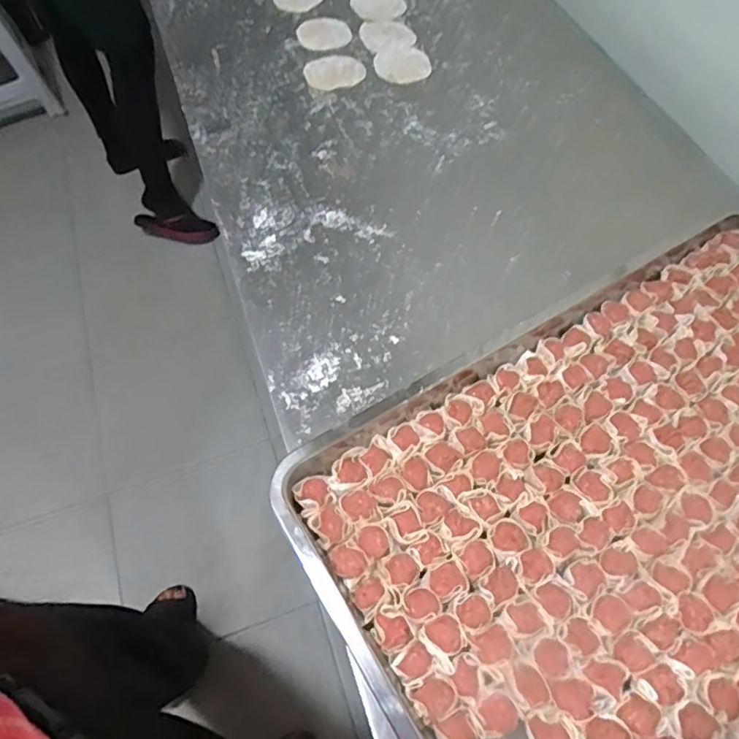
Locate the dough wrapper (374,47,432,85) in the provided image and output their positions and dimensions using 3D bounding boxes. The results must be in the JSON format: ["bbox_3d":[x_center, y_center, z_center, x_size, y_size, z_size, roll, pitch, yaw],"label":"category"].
[{"bbox_3d":[0.047,-0.436,0.840,0.078,0.004,0.079,-7,62,-3],"label":"dough wrapper"}]

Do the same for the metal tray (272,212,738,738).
[{"bbox_3d":[0.260,0.097,0.490,0.589,0.047,0.379,-29,65,-14],"label":"metal tray"}]

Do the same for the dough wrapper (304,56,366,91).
[{"bbox_3d":[-0.050,-0.428,0.842,0.082,0.005,0.082,-14,62,-6],"label":"dough wrapper"}]

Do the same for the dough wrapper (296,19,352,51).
[{"bbox_3d":[-0.068,-0.507,0.881,0.078,0.006,0.078,-4,64,-2],"label":"dough wrapper"}]

